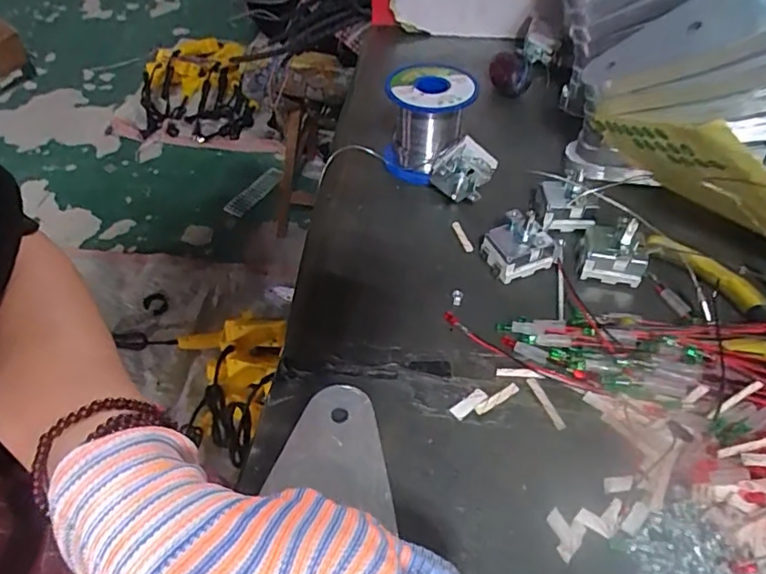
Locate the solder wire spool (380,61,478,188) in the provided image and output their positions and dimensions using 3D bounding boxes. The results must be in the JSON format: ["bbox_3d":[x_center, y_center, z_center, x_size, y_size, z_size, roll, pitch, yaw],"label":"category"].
[{"bbox_3d":[0.034,-0.122,0.413,0.065,0.064,0.065,1,50,2],"label":"solder wire spool"}]

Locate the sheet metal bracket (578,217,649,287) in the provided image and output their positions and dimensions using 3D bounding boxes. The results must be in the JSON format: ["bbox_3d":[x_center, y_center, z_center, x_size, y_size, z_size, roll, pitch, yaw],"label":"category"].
[{"bbox_3d":[0.147,-0.026,0.344,0.037,0.032,0.034,17,52,13],"label":"sheet metal bracket"}]

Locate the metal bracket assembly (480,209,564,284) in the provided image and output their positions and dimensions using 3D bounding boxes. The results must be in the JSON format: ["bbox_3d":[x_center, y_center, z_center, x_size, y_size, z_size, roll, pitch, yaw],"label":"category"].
[{"bbox_3d":[0.091,-0.031,0.350,0.048,0.035,0.031,-17,52,-15],"label":"metal bracket assembly"}]

